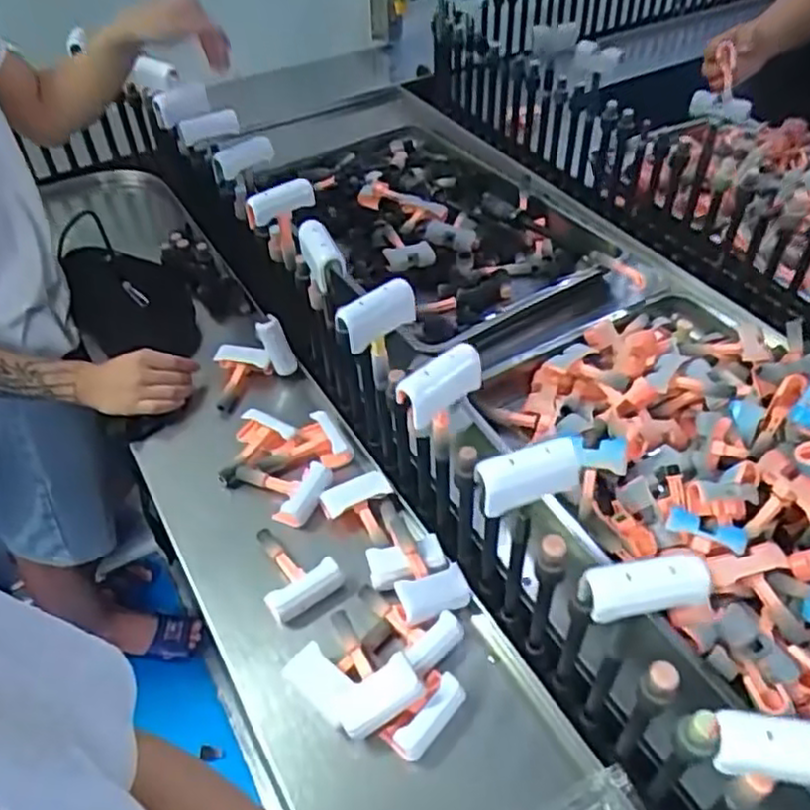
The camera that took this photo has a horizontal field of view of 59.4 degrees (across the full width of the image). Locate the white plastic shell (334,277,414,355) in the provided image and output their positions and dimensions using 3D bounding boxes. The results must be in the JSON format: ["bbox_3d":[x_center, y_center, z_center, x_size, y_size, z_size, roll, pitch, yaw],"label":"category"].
[{"bbox_3d":[-0.026,-0.083,0.658,0.072,0.040,0.032,-23,49,-20],"label":"white plastic shell"}]

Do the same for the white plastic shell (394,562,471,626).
[{"bbox_3d":[0.029,0.183,0.691,0.070,0.016,0.042,-18,69,-22],"label":"white plastic shell"}]

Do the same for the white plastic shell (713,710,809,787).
[{"bbox_3d":[0.207,0.186,0.380,0.074,0.019,0.034,-1,66,15],"label":"white plastic shell"}]

